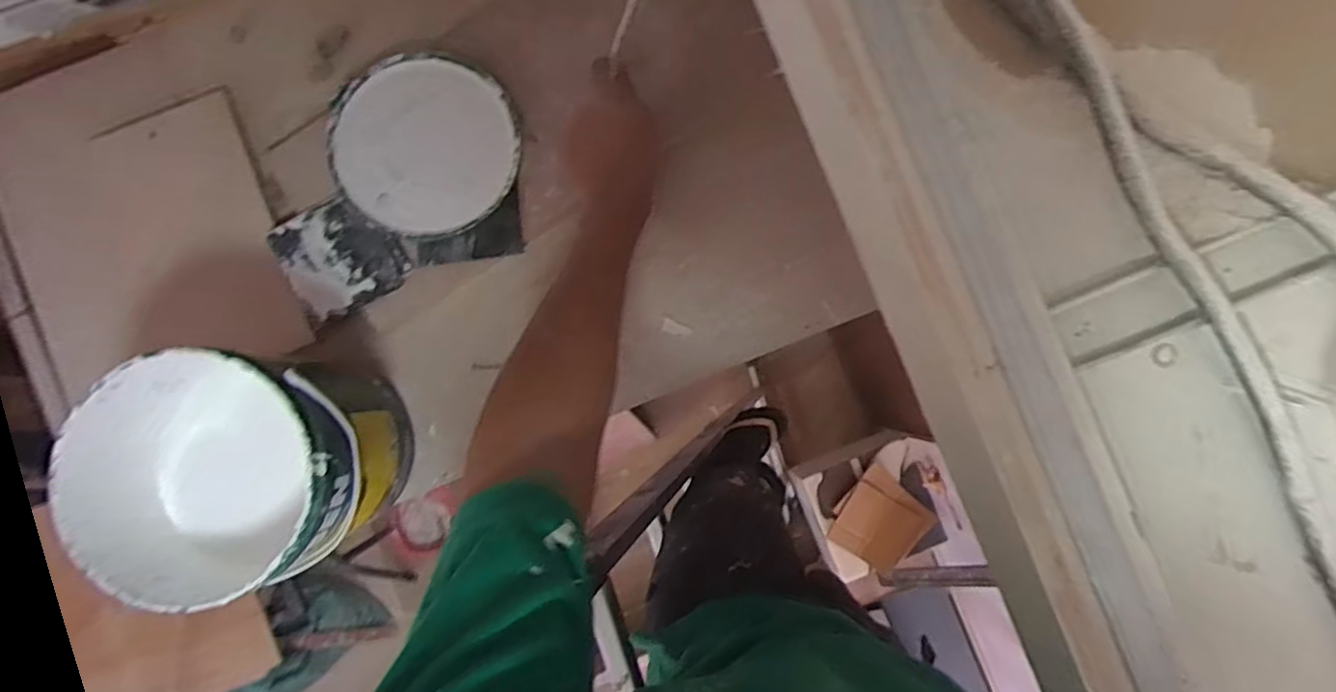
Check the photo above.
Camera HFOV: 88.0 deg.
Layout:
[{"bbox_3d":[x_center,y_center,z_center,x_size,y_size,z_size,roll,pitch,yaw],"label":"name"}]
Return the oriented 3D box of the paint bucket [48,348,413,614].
[{"bbox_3d":[-0.303,0.090,0.509,0.168,0.202,0.154,0,88,0],"label":"paint bucket"}]

